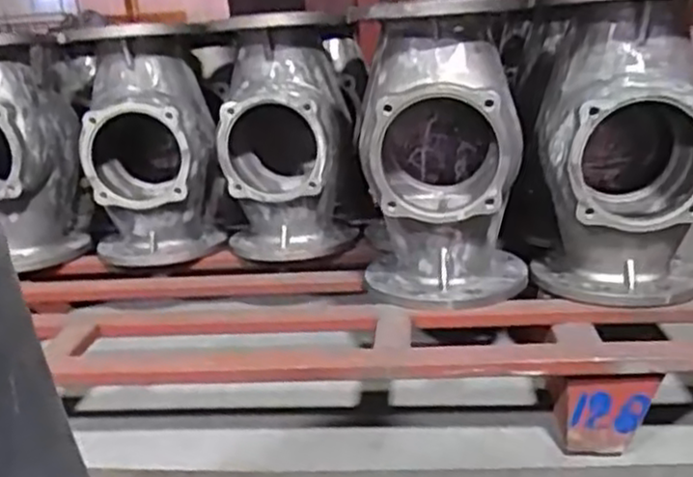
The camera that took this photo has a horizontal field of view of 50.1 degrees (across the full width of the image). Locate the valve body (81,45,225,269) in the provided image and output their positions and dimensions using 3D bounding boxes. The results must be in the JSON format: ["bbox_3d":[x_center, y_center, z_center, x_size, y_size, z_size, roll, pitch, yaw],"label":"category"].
[{"bbox_3d":[-0.327,-0.142,1.247,0.204,0.314,0.245,-7,17,-11],"label":"valve body"}]

